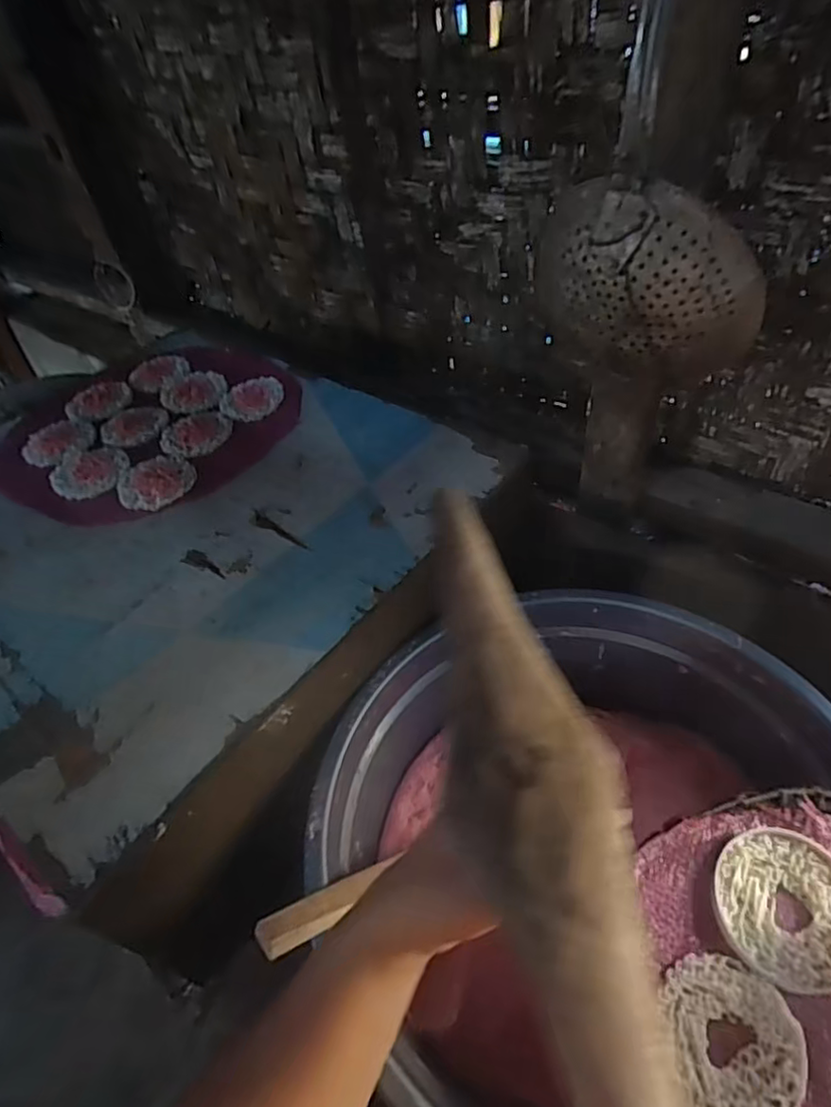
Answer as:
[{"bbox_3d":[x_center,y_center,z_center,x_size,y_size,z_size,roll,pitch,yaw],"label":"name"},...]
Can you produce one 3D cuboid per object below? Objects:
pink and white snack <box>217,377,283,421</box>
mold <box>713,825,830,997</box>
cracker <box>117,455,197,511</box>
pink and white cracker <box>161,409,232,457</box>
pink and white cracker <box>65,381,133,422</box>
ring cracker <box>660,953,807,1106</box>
[{"bbox_3d":[-0.197,-0.187,0.743,0.079,0.017,0.072,-4,46,4],"label":"pink and white snack"},{"bbox_3d":[0.229,0.216,0.379,0.086,0.011,0.092,-4,46,4],"label":"mold"},{"bbox_3d":[-0.274,-0.080,0.645,0.076,0.008,0.084,-20,47,-12],"label":"cracker"},{"bbox_3d":[-0.253,-0.137,0.703,0.070,0.009,0.081,32,58,32],"label":"pink and white cracker"},{"bbox_3d":[-0.396,-0.194,0.774,0.078,0.007,0.083,-10,46,-3],"label":"pink and white cracker"},{"bbox_3d":[0.177,0.269,0.339,0.070,0.005,0.079,-2,46,6],"label":"ring cracker"}]

